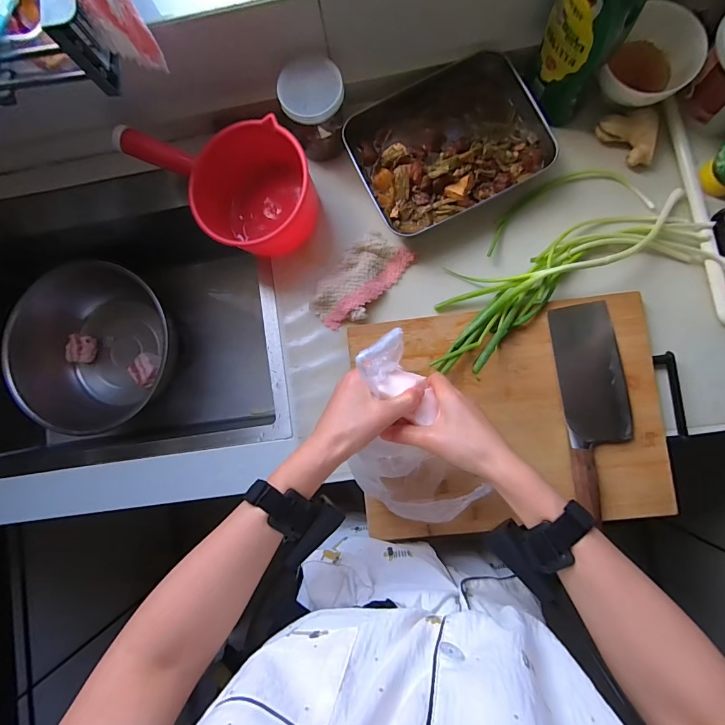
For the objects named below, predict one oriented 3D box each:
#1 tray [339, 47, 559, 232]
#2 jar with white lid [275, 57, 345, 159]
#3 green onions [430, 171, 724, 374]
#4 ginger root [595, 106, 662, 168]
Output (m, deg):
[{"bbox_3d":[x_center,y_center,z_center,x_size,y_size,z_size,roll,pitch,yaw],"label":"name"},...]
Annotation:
[{"bbox_3d":[0.120,-0.310,0.561,0.252,0.046,0.198,-27,84,1],"label":"tray"},{"bbox_3d":[-0.066,-0.350,0.546,0.083,0.096,0.076,0,85,4],"label":"jar with white lid"},{"bbox_3d":[0.257,-0.145,0.524,0.403,0.065,0.192,-28,84,1],"label":"green onions"},{"bbox_3d":[0.371,-0.315,0.547,0.072,0.038,0.074,2,85,4],"label":"ginger root"}]

